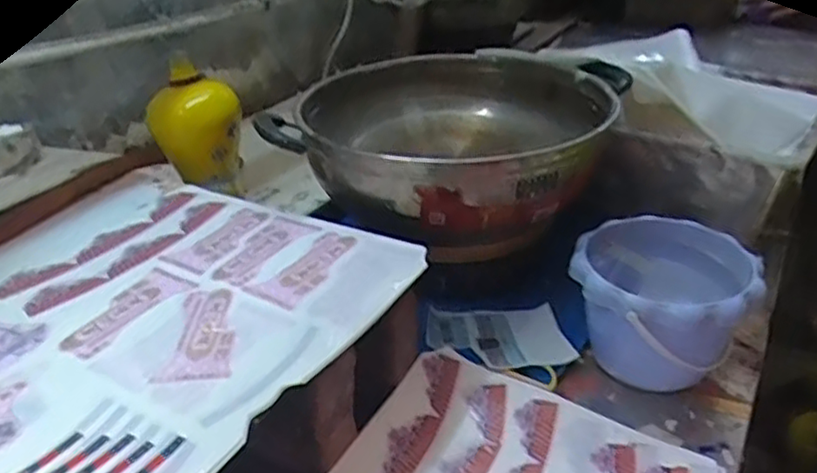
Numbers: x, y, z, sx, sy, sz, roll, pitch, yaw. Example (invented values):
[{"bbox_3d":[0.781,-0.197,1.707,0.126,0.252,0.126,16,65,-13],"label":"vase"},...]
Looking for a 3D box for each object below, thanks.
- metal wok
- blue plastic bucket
[{"bbox_3d":[0.060,-0.113,0.761,0.307,0.111,0.349,11,33,16],"label":"metal wok"},{"bbox_3d":[0.229,0.069,0.629,0.148,0.117,0.155,1,31,0],"label":"blue plastic bucket"}]

